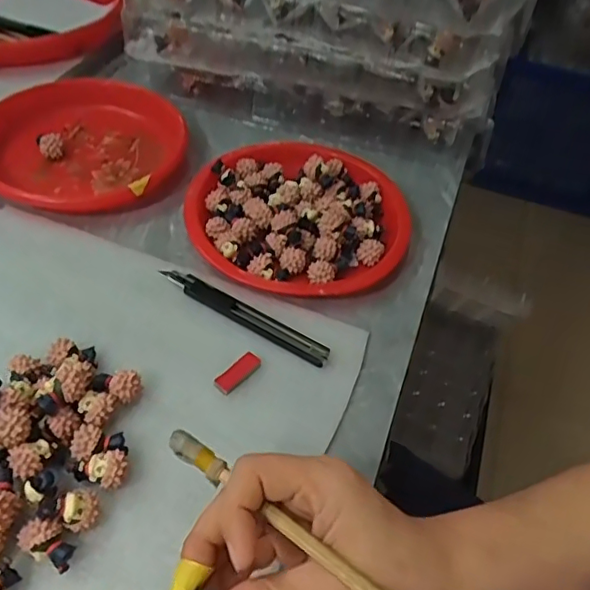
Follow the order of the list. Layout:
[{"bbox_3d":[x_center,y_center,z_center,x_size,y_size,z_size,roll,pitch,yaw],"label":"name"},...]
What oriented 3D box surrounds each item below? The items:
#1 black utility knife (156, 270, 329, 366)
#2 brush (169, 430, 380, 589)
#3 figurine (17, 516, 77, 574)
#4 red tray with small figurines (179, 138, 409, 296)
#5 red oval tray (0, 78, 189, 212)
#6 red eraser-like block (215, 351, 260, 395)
[{"bbox_3d":[-0.037,0.014,0.401,0.135,0.008,0.017,27,52,17],"label":"black utility knife"},{"bbox_3d":[0.017,0.110,0.228,0.179,0.005,0.009,32,53,19],"label":"brush"},{"bbox_3d":[-0.126,0.128,0.289,0.026,0.020,0.018,27,52,16],"label":"figurine"},{"bbox_3d":[0.003,-0.072,0.464,0.177,0.031,0.174,9,49,1],"label":"red tray with small figurines"},{"bbox_3d":[-0.191,-0.135,0.497,0.180,0.026,0.158,8,49,1],"label":"red oval tray"},{"bbox_3d":[-0.037,0.051,0.371,0.013,0.006,0.034,33,54,20],"label":"red eraser-like block"}]

